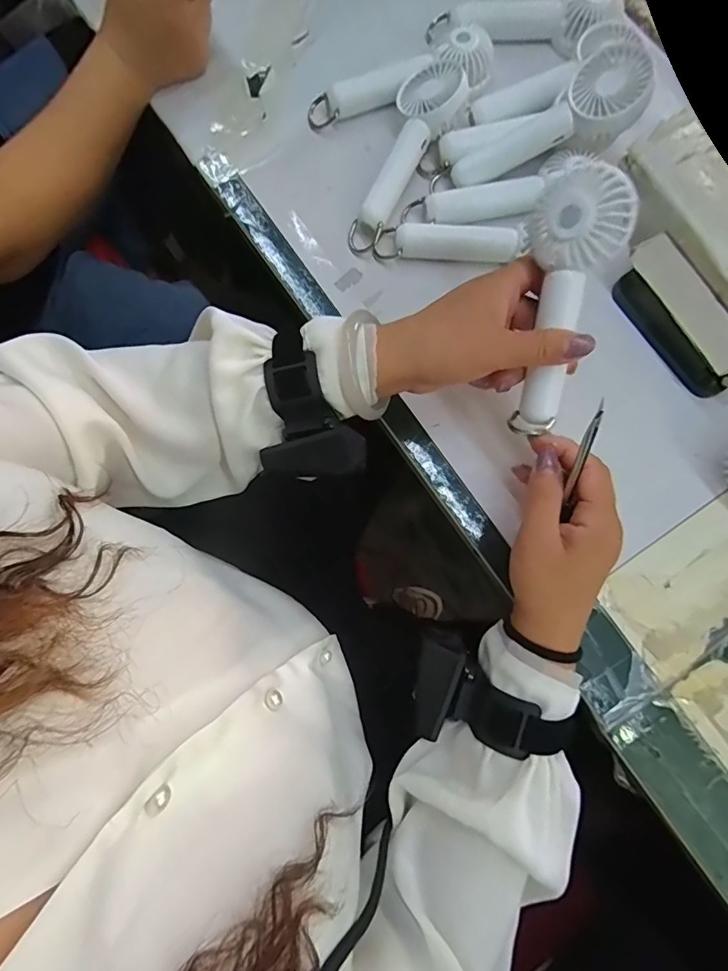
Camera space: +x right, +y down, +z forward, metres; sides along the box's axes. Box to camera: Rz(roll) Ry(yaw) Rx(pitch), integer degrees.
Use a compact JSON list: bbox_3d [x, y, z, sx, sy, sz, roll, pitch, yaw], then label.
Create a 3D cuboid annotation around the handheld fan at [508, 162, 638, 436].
[{"bbox_3d":[0.121,-0.106,0.286,0.051,0.025,0.149,5,118,2],"label":"handheld fan"}]

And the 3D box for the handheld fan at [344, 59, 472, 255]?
[{"bbox_3d":[0.035,-0.270,0.380,0.052,0.045,0.160,22,81,5],"label":"handheld fan"}]

